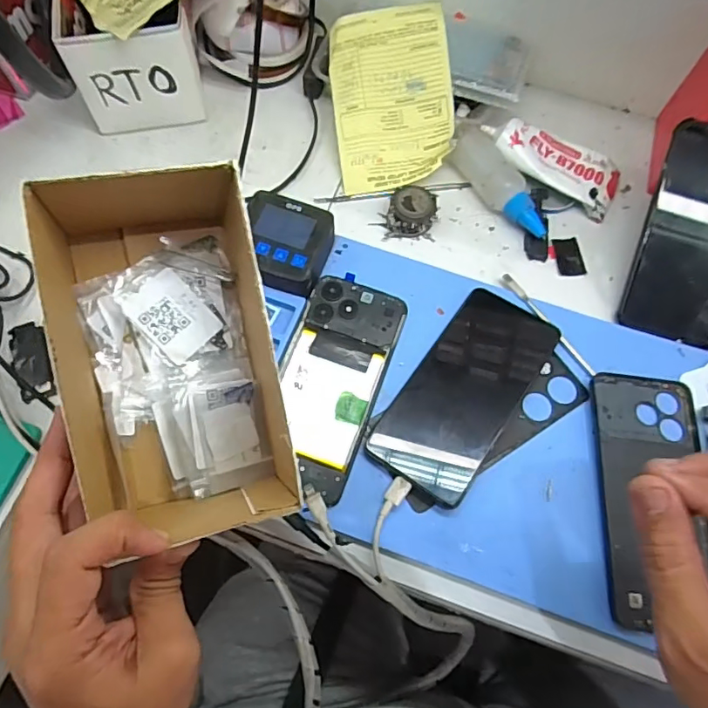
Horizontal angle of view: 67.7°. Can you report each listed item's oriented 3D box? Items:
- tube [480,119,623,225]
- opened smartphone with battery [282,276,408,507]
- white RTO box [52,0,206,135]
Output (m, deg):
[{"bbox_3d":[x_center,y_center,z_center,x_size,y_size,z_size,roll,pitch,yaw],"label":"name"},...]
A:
[{"bbox_3d":[0.178,-0.175,0.479,0.132,0.034,0.059,27,69,9],"label":"tube"},{"bbox_3d":[-0.015,0.016,0.386,0.070,0.016,0.160,18,68,6],"label":"opened smartphone with battery"},{"bbox_3d":[-0.187,-0.253,0.458,0.110,0.093,0.073,-3,67,-3],"label":"white RTO box"}]

